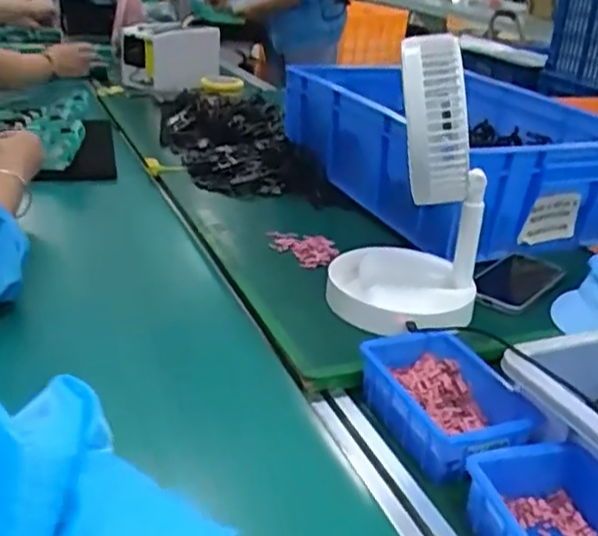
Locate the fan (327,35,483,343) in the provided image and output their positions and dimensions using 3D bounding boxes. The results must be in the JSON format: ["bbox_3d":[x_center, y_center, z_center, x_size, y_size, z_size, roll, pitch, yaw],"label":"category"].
[{"bbox_3d":[0.118,-0.082,0.707,0.150,0.276,0.157,7,28,4],"label":"fan"}]

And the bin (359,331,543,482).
[{"bbox_3d":[0.132,0.116,0.614,0.113,0.051,0.150,-8,31,-22],"label":"bin"}]

